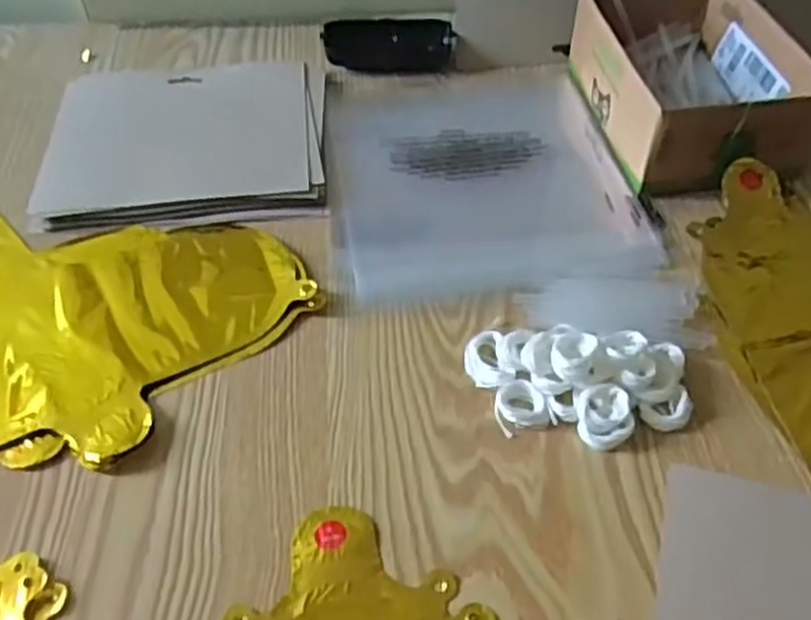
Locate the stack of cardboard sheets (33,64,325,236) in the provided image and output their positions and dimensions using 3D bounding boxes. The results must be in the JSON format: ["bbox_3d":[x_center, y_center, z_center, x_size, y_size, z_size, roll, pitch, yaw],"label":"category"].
[{"bbox_3d":[-0.165,-0.130,0.585,0.204,0.012,0.180,-5,47,-3],"label":"stack of cardboard sheets"}]

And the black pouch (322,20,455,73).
[{"bbox_3d":[-0.014,-0.236,0.676,0.109,0.020,0.064,-1,47,1],"label":"black pouch"}]

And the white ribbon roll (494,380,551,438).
[{"bbox_3d":[0.062,0.052,0.420,0.027,0.007,0.031,-10,48,-8],"label":"white ribbon roll"}]

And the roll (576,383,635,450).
[{"bbox_3d":[0.105,0.057,0.409,0.028,0.014,0.033,2,47,4],"label":"roll"}]

